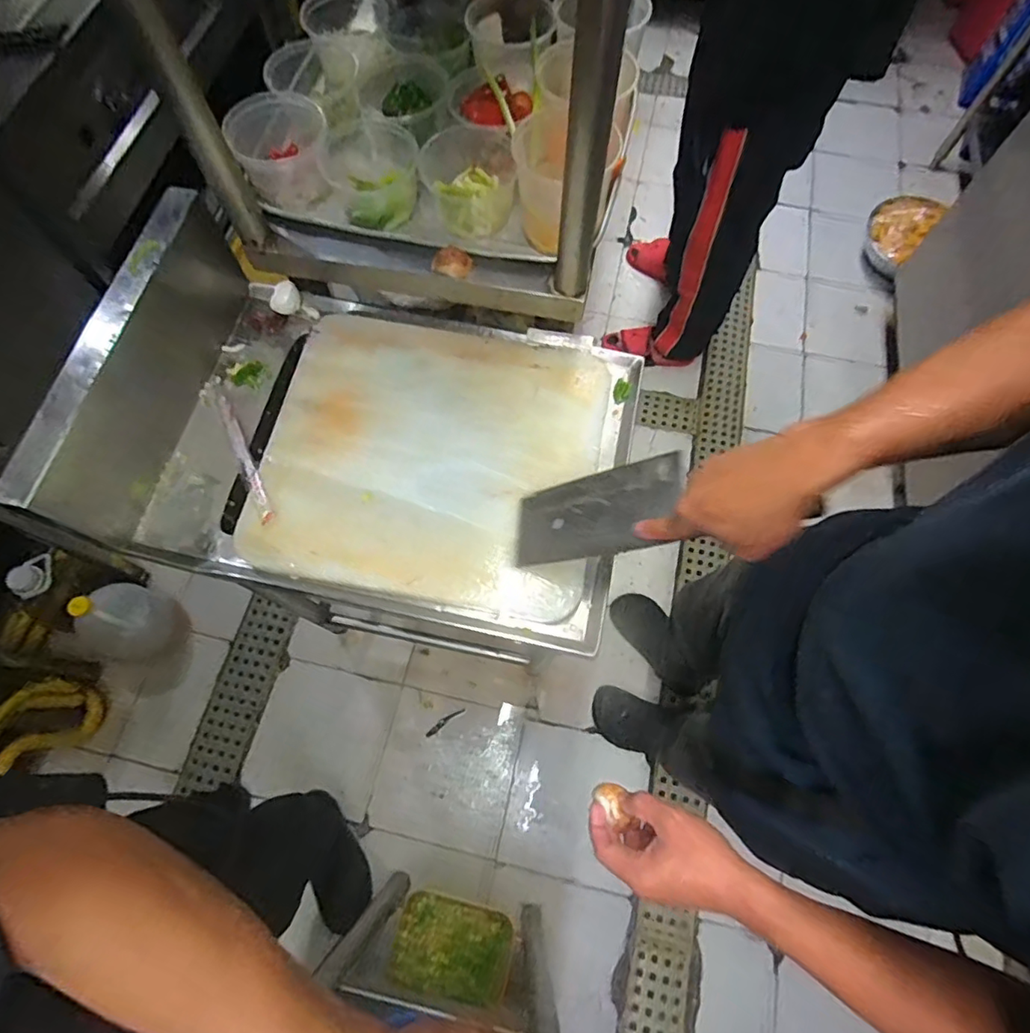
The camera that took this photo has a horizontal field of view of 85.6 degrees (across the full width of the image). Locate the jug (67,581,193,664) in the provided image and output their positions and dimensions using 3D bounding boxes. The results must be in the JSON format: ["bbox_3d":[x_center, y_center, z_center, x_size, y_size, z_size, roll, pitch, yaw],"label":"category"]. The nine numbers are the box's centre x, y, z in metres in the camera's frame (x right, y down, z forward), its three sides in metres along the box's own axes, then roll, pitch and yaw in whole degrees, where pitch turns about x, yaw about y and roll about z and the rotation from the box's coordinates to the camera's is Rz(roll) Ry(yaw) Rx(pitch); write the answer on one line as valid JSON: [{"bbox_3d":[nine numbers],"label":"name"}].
[{"bbox_3d":[-0.855,0.235,1.229,0.143,0.278,0.162,15,69,5],"label":"jug"}]

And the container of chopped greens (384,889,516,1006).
[{"bbox_3d":[-0.108,0.744,0.966,0.205,0.051,0.144,13,69,4],"label":"container of chopped greens"}]

